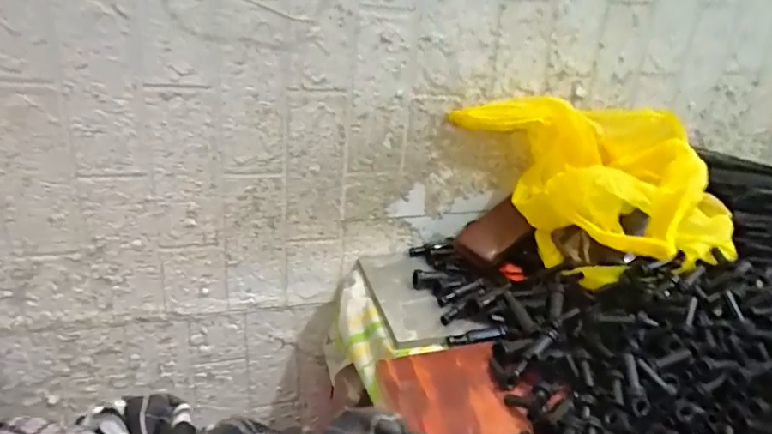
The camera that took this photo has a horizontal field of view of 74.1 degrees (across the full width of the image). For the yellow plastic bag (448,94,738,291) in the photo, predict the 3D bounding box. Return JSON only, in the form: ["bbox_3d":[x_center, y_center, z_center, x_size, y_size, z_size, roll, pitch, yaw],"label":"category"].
[{"bbox_3d":[0.238,-0.034,0.615,0.221,0.170,0.293,-14,30,-37],"label":"yellow plastic bag"}]

